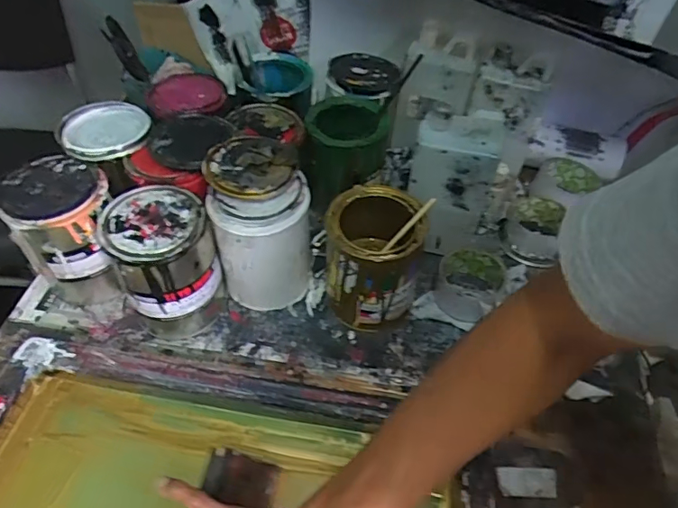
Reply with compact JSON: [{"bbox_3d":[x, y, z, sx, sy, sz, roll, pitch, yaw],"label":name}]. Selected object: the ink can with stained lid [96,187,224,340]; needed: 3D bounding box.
[{"bbox_3d":[-0.191,0.013,0.578,0.101,0.147,0.106,0,50,-1],"label":"ink can with stained lid"}]

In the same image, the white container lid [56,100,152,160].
[{"bbox_3d":[-0.286,-0.158,0.616,0.105,0.016,0.122,-11,51,-12],"label":"white container lid"}]

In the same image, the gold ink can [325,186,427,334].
[{"bbox_3d":[0.040,0.008,0.593,0.105,0.139,0.111,-2,50,-3],"label":"gold ink can"}]

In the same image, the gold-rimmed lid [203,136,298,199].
[{"bbox_3d":[-0.099,-0.099,0.552,0.093,0.020,0.084,14,50,10],"label":"gold-rimmed lid"}]

